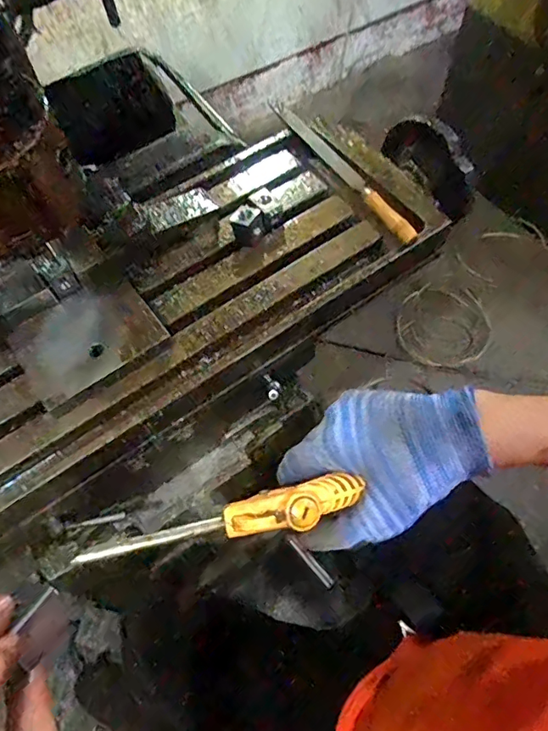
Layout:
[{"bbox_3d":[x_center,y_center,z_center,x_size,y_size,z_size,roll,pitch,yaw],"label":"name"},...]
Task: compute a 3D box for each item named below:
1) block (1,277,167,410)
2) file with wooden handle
[{"bbox_3d":[-0.180,-0.028,0.489,0.127,0.013,0.093,-35,66,-16],"label":"block"},{"bbox_3d":[0.075,-0.240,0.604,0.023,0.022,0.286,-30,65,-14],"label":"file with wooden handle"}]

